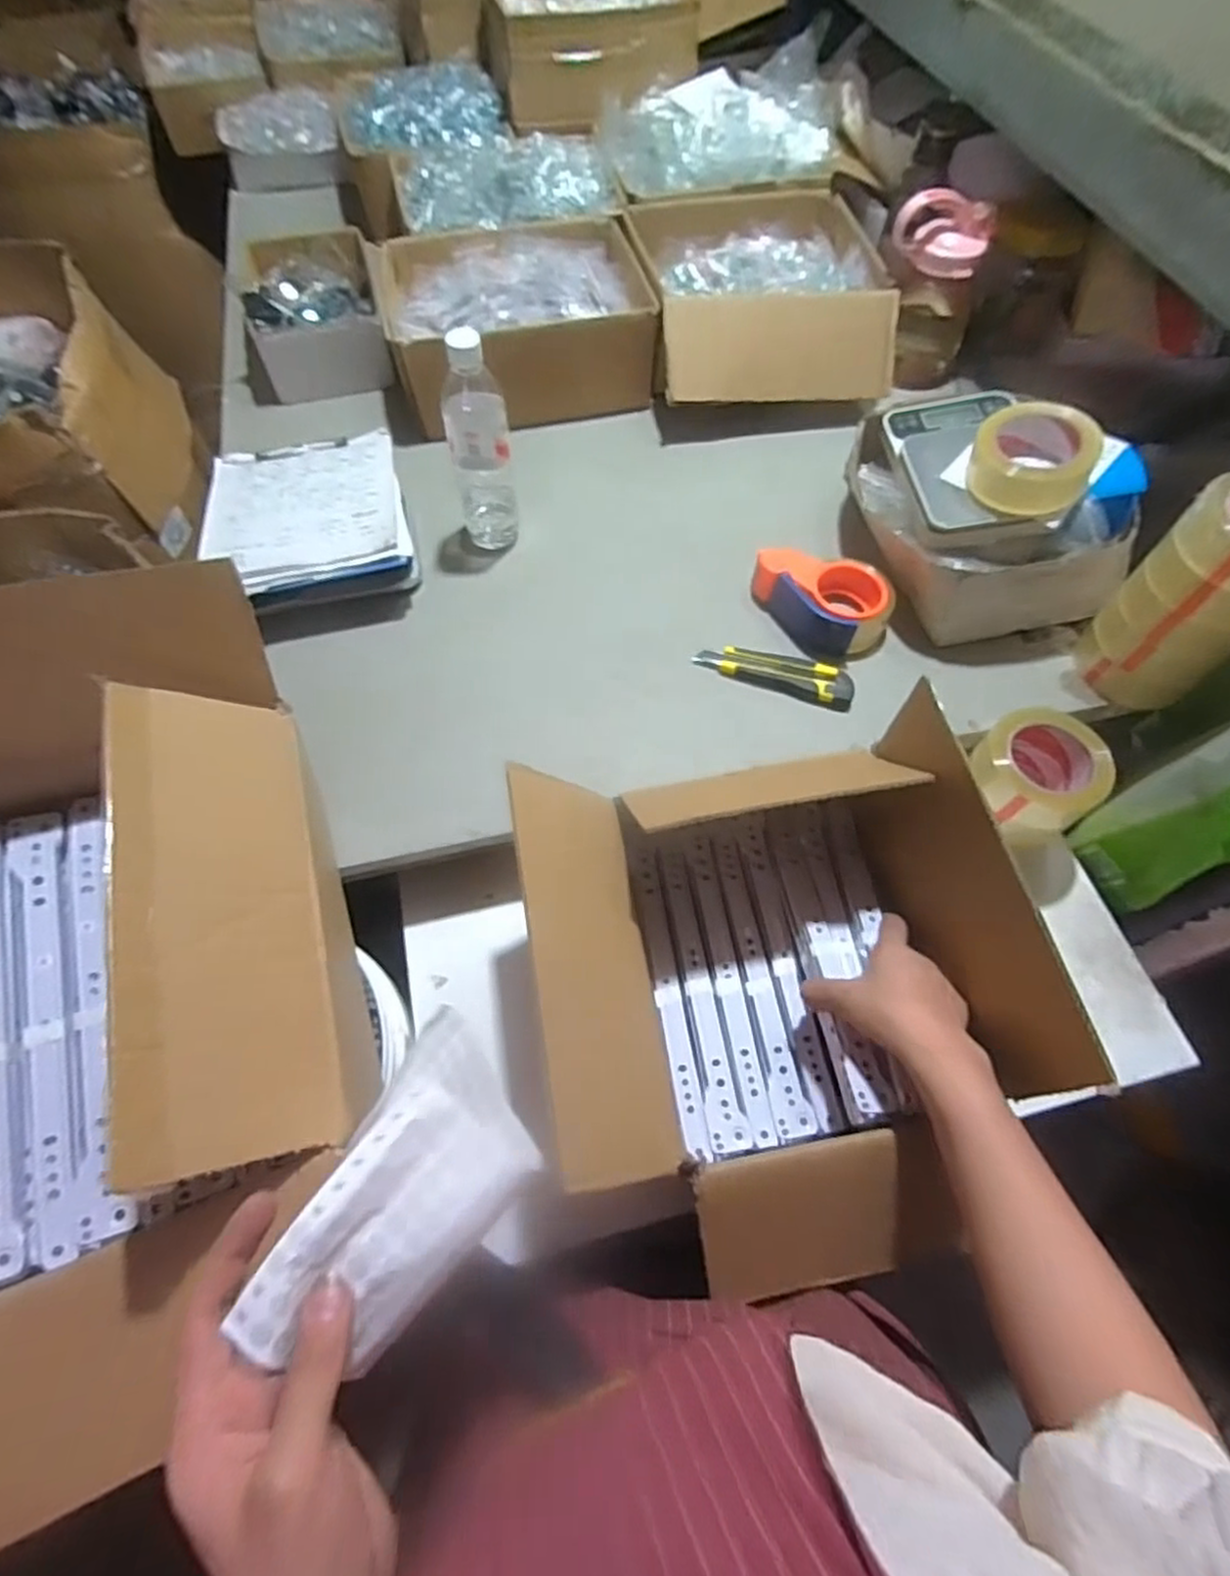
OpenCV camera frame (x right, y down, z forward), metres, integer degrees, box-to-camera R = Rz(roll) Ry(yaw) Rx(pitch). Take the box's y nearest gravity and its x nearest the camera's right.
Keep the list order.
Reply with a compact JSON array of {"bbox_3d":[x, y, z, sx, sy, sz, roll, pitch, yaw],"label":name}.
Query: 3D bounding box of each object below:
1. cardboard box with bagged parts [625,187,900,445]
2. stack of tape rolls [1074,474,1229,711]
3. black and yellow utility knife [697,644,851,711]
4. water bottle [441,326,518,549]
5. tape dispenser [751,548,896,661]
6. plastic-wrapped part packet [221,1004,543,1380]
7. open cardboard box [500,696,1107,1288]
[{"bbox_3d":[0.186,-0.664,0.967,0.310,0.130,0.364,-7,62,-4],"label":"cardboard box with bagged parts"},{"bbox_3d":[0.555,-0.179,0.675,0.099,0.200,0.111,-16,63,-9],"label":"stack of tape rolls"},{"bbox_3d":[0.170,-0.122,0.750,0.166,0.024,0.043,20,63,10],"label":"black and yellow utility knife"},{"bbox_3d":[-0.145,-0.361,0.758,0.065,0.231,0.055,-11,62,-7],"label":"water bottle"},{"bbox_3d":[0.220,-0.200,0.767,0.154,0.053,0.095,20,63,10],"label":"tape dispenser"},{"bbox_3d":[-0.100,0.196,0.327,0.076,0.022,0.134,40,72,-10],"label":"plastic-wrapped part packet"},{"bbox_3d":[0.114,0.154,0.541,0.334,0.192,0.377,-9,62,-5],"label":"open cardboard box"}]

